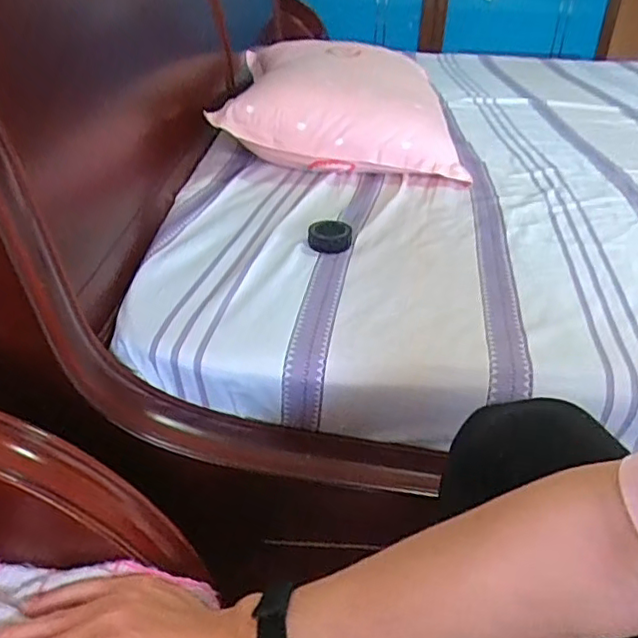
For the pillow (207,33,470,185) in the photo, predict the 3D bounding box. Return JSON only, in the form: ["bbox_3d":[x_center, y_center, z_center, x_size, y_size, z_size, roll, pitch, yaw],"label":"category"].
[{"bbox_3d":[0.042,-0.460,1.261,0.436,0.134,0.644,1,33,0],"label":"pillow"}]

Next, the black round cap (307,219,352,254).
[{"bbox_3d":[0.014,-0.114,0.824,0.059,0.024,0.057,2,33,1],"label":"black round cap"}]

